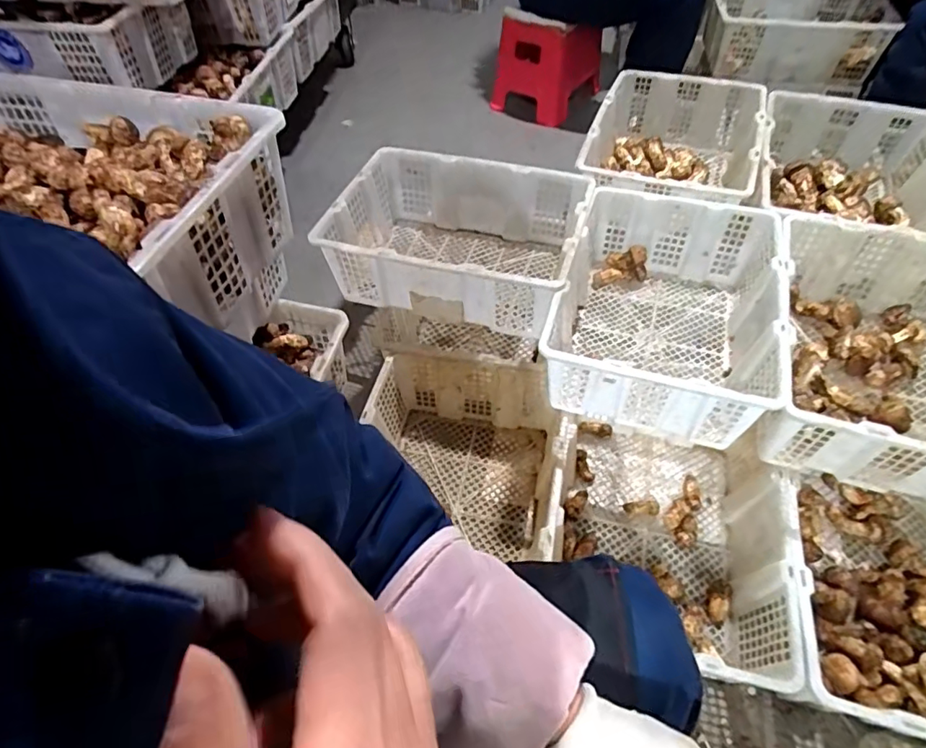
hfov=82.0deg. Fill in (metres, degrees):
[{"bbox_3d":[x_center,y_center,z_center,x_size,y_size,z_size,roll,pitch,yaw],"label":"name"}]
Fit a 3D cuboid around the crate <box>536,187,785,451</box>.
[{"bbox_3d":[0.357,-0.125,0.960,0.339,0.174,0.478,14,54,11],"label":"crate"}]

